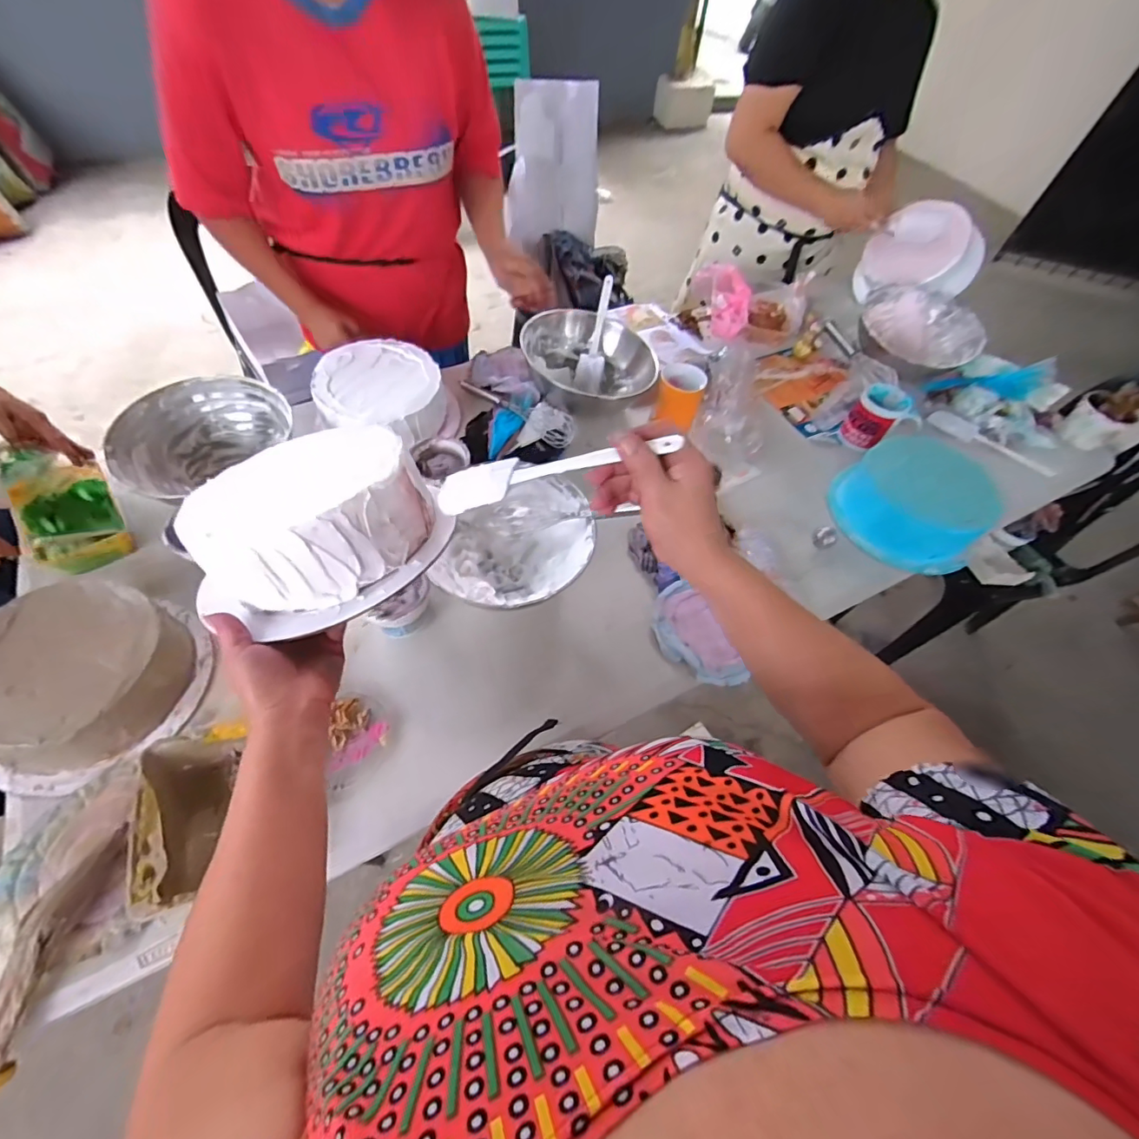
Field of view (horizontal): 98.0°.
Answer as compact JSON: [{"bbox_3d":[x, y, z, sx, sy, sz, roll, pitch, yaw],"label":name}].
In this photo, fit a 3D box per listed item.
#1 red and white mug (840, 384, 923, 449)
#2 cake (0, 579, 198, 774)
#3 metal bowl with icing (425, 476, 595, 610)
[{"bbox_3d":[0.570,-0.276,0.916,0.093,0.093,0.085,2,57,-3],"label":"red and white mug"},{"bbox_3d":[-0.564,0.118,0.566,0.205,0.083,0.199,22,58,10],"label":"cake"},{"bbox_3d":[-0.070,-0.033,0.708,0.207,0.077,0.210,15,57,5],"label":"metal bowl with icing"}]

